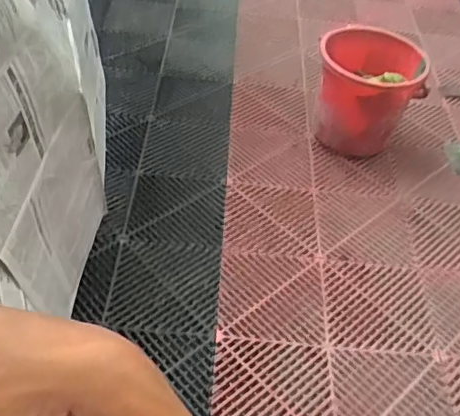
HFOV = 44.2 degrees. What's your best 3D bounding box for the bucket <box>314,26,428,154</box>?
[{"bbox_3d":[0.335,-0.298,1.418,0.245,0.231,0.294,12,45,3],"label":"bucket"}]

